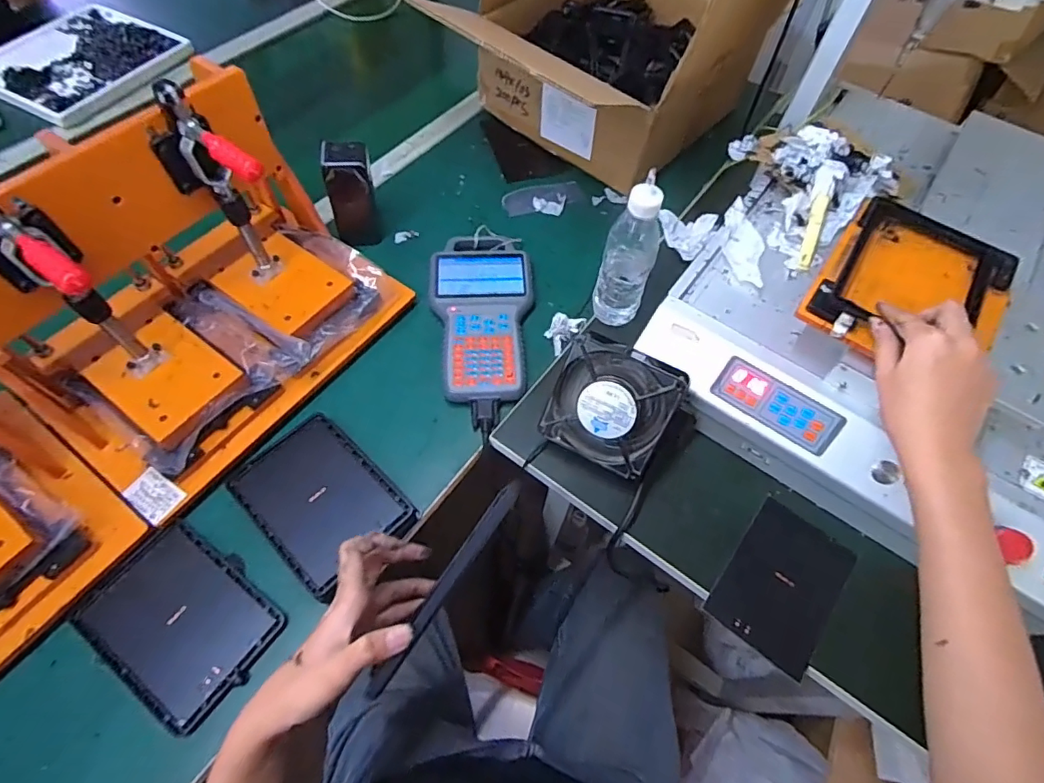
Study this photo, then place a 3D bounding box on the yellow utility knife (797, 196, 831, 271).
[{"bbox_3d":[0.323,-0.176,0.577,0.014,0.005,0.096,19,79,8],"label":"yellow utility knife"}]

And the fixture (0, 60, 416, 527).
[{"bbox_3d":[-0.343,-0.108,0.528,0.236,0.252,0.368,33,64,15],"label":"fixture"}]

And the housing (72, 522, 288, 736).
[{"bbox_3d":[-0.320,0.217,0.489,0.165,0.010,0.124,31,64,14],"label":"housing"}]

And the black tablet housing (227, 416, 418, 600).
[{"bbox_3d":[-0.208,0.111,0.535,0.170,0.026,0.123,41,66,19],"label":"black tablet housing"}]

